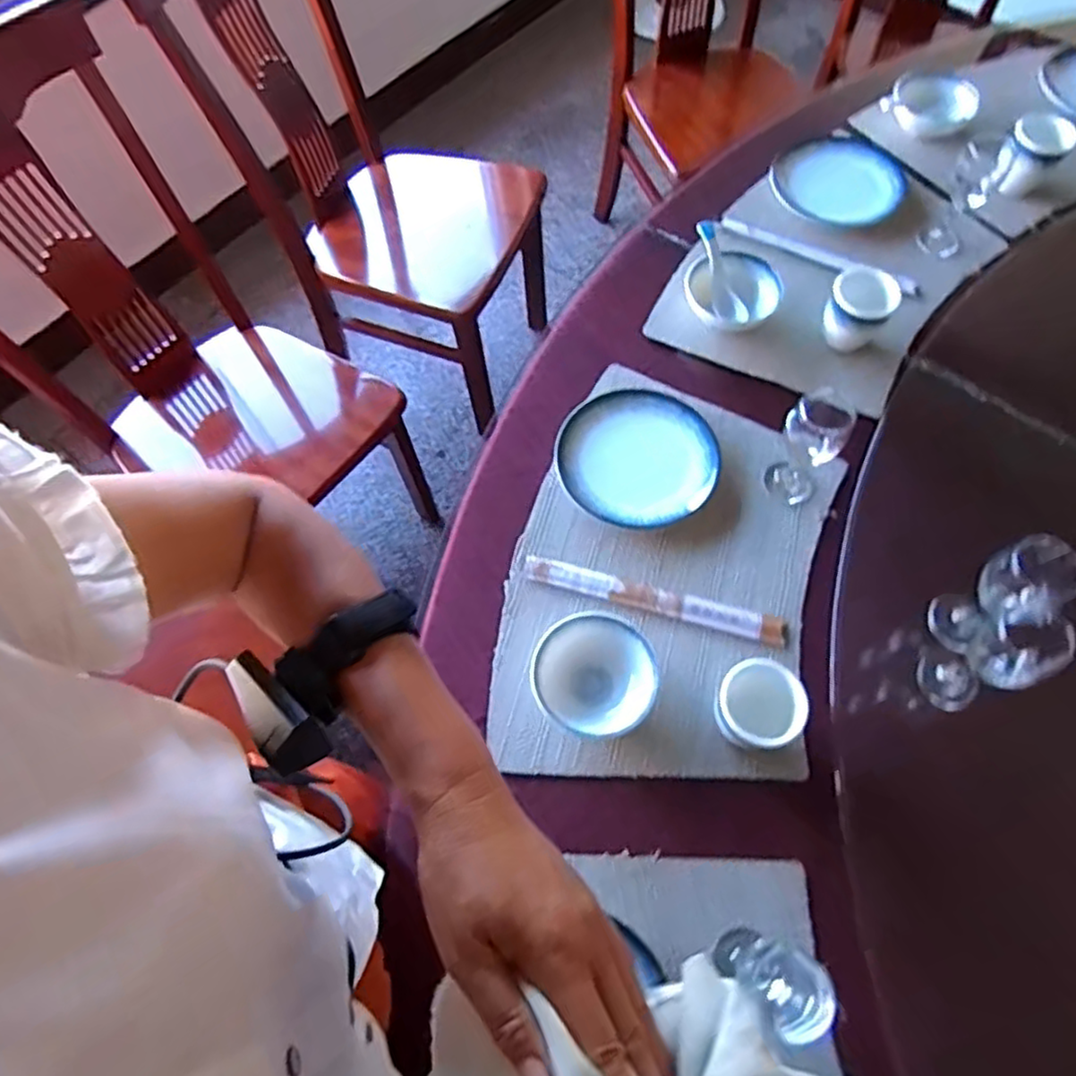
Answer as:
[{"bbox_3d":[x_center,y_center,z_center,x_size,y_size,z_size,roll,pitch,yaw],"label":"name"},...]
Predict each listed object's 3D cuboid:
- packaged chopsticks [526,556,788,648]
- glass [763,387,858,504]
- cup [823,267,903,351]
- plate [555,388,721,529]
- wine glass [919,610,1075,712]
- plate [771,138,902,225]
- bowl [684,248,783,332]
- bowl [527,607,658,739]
[{"bbox_3d":[0.118,0.063,0.699,0.265,0.012,0.029,15,66,7],"label":"packaged chopsticks"},{"bbox_3d":[0.274,-0.092,0.702,0.060,0.122,0.059,28,69,13],"label":"glass"},{"bbox_3d":[0.373,-0.267,0.800,0.070,0.067,0.073,0,65,1],"label":"cup"},{"bbox_3d":[0.111,-0.092,0.762,0.171,0.015,0.171,0,65,1],"label":"plate"},{"bbox_3d":[0.389,0.102,0.583,0.061,0.164,0.053,-22,67,-9],"label":"wine glass"},{"bbox_3d":[0.411,-0.487,0.940,0.165,0.021,0.139,-2,65,0],"label":"plate"},{"bbox_3d":[0.234,-0.300,0.840,0.108,0.044,0.118,-17,66,-7],"label":"bowl"},{"bbox_3d":[0.054,0.131,0.649,0.112,0.048,0.109,0,65,1],"label":"bowl"}]

